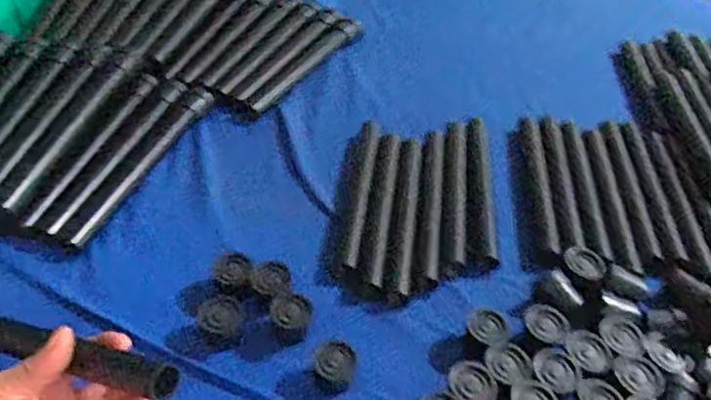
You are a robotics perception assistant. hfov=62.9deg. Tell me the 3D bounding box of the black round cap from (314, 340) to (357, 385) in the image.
[{"bbox_3d":[-0.014,0.133,0.470,0.033,0.008,0.033,2,61,-3],"label":"black round cap"}]

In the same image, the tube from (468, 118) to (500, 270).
[{"bbox_3d":[0.135,-0.015,0.621,0.021,0.015,0.212,6,45,0],"label":"tube"}]

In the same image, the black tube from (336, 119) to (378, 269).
[{"bbox_3d":[0.000,-0.012,0.624,0.029,0.020,0.232,8,45,2],"label":"black tube"}]

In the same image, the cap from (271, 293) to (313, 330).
[{"bbox_3d":[-0.054,0.094,0.489,0.033,0.010,0.029,4,45,-2],"label":"cap"}]

